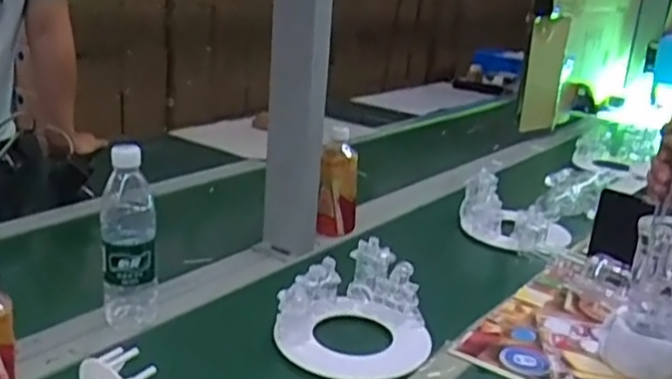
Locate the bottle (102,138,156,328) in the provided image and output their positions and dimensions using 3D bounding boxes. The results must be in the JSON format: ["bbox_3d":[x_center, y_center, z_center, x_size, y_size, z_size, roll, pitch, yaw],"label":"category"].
[{"bbox_3d":[-0.252,0.060,0.850,0.063,0.224,0.066,0,19,-14],"label":"bottle"}]

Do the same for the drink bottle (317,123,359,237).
[{"bbox_3d":[0.003,-0.007,1.184,0.068,0.184,0.083,4,18,-2],"label":"drink bottle"}]

